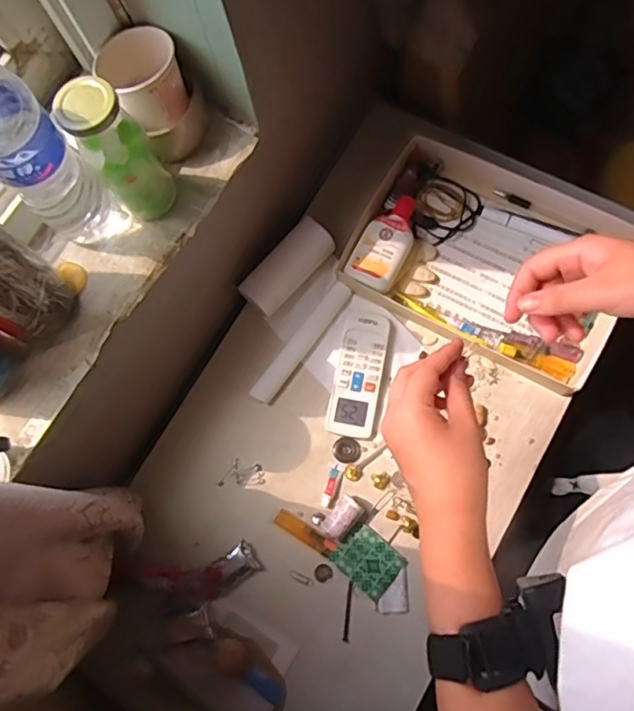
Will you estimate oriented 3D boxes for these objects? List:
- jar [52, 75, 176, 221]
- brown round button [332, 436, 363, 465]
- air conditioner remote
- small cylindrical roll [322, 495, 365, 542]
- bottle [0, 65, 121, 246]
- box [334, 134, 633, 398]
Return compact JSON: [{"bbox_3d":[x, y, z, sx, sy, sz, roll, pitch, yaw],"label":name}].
[{"bbox_3d":[-0.166,-0.170,0.487,0.051,0.127,0.051,-1,74,5],"label":"jar"},{"bbox_3d":[0.035,0.110,0.665,0.032,0.004,0.030,30,79,12],"label":"brown round button"},{"bbox_3d":[0.050,0.020,0.682,0.054,0.018,0.150,10,75,8],"label":"air conditioner remote"},{"bbox_3d":[0.029,0.180,0.634,0.029,0.023,0.048,37,81,14],"label":"small cylindrical roll"},{"bbox_3d":[-0.222,-0.154,0.448,0.054,0.219,0.061,40,81,14],"label":"bottle"},{"bbox_3d":[0.209,-0.120,0.695,0.314,0.045,0.227,26,78,12],"label":"box"}]

